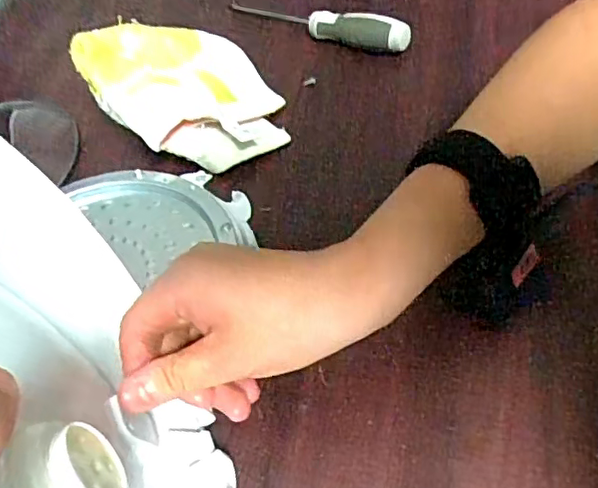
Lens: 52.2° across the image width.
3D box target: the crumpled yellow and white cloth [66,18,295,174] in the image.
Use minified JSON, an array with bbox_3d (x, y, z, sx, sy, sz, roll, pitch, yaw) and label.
[{"bbox_3d":[-0.082,-0.114,0.455,0.129,0.019,0.135,-18,68,-34],"label":"crumpled yellow and white cloth"}]

